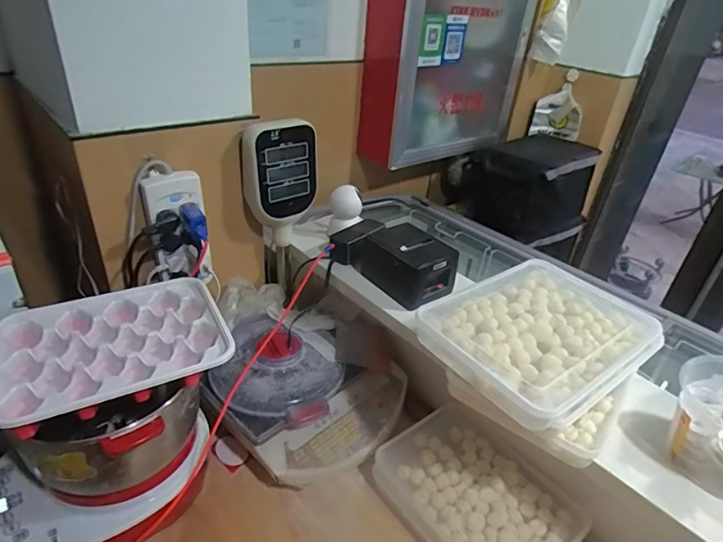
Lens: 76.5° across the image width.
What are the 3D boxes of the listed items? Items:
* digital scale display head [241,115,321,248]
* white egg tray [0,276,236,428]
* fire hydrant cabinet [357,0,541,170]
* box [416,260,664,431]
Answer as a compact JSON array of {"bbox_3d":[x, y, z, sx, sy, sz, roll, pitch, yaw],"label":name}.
[{"bbox_3d":[-0.151,-0.168,0.900,0.155,0.240,0.032,-18,39,-32],"label":"digital scale display head"},{"bbox_3d":[-0.342,0.105,0.642,0.287,0.036,0.219,-14,37,-28],"label":"white egg tray"},{"bbox_3d":[0.330,-0.839,1.652,0.685,0.802,0.242,-25,43,-38],"label":"fire hydrant cabinet"},{"bbox_3d":[0.244,0.085,0.632,0.295,0.042,0.217,-19,40,-33],"label":"box"}]

